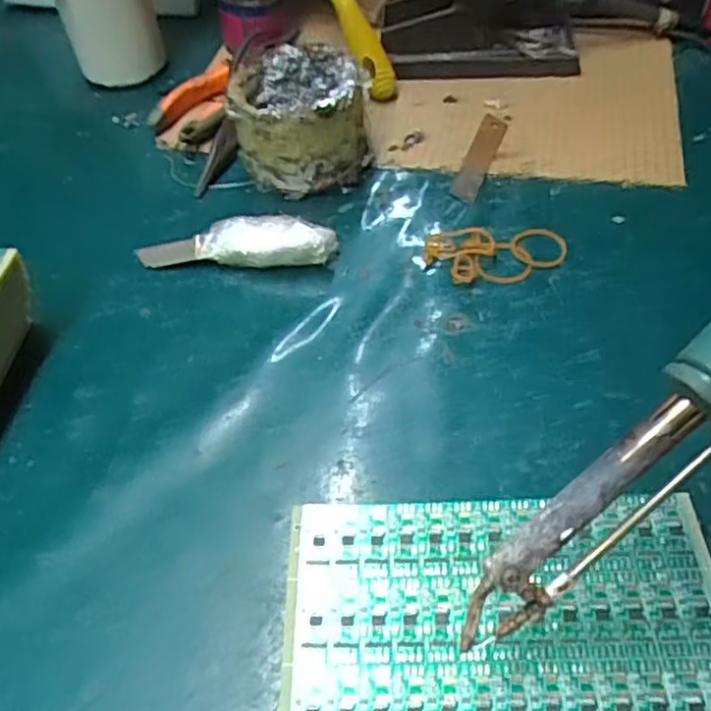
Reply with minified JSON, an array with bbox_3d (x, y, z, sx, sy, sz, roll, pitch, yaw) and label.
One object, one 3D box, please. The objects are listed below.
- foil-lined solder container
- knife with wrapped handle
[{"bbox_3d":[-0.037,-0.154,0.430,0.080,0.080,0.071,-11,49,-4],"label":"foil-lined solder container"},{"bbox_3d":[-0.071,-0.066,0.398,0.116,0.022,0.026,3,50,9],"label":"knife with wrapped handle"}]

